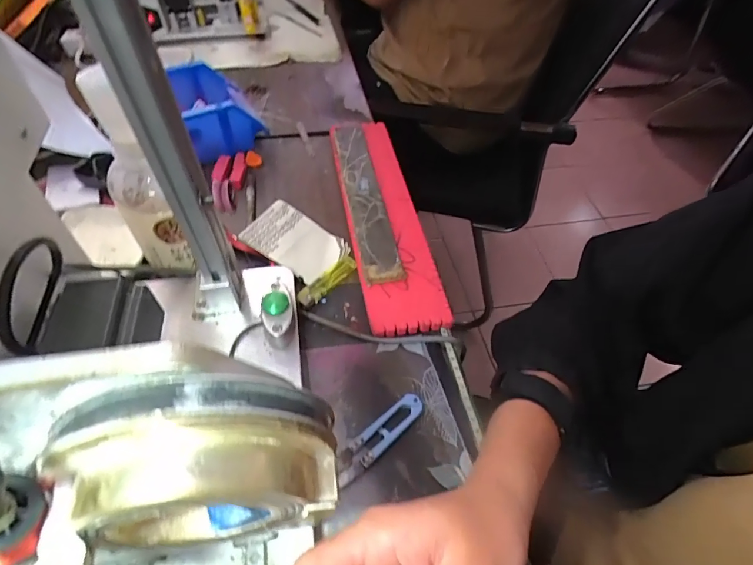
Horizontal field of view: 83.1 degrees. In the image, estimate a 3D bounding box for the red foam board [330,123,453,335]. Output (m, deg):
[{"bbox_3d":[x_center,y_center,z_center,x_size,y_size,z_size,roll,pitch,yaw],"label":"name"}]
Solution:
[{"bbox_3d":[0.003,-0.088,0.502,0.079,0.017,0.326,-8,53,-9],"label":"red foam board"}]

